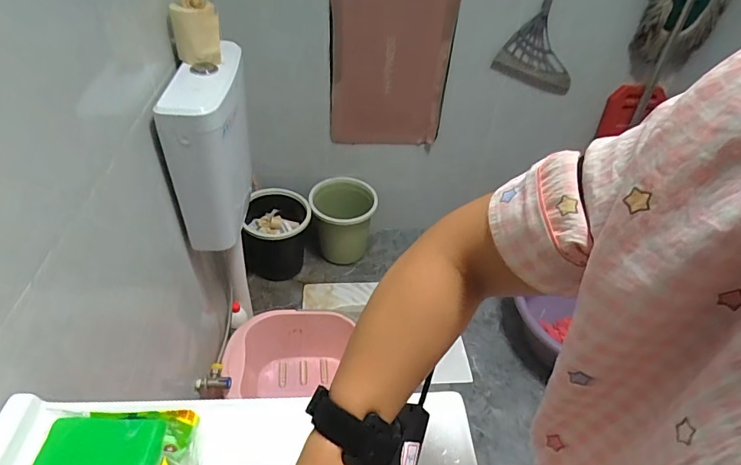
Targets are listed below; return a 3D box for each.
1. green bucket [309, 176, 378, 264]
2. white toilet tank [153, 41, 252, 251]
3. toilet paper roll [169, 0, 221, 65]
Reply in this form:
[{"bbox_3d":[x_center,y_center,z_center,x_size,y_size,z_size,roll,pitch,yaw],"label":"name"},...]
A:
[{"bbox_3d":[-0.103,-0.022,1.712,0.231,0.278,0.251,2,43,-2],"label":"green bucket"},{"bbox_3d":[-0.354,-0.195,1.046,0.127,0.360,0.346,-1,43,-6],"label":"white toilet tank"},{"bbox_3d":[-0.375,-0.435,0.967,0.093,0.151,0.091,-14,46,-19],"label":"toilet paper roll"}]

